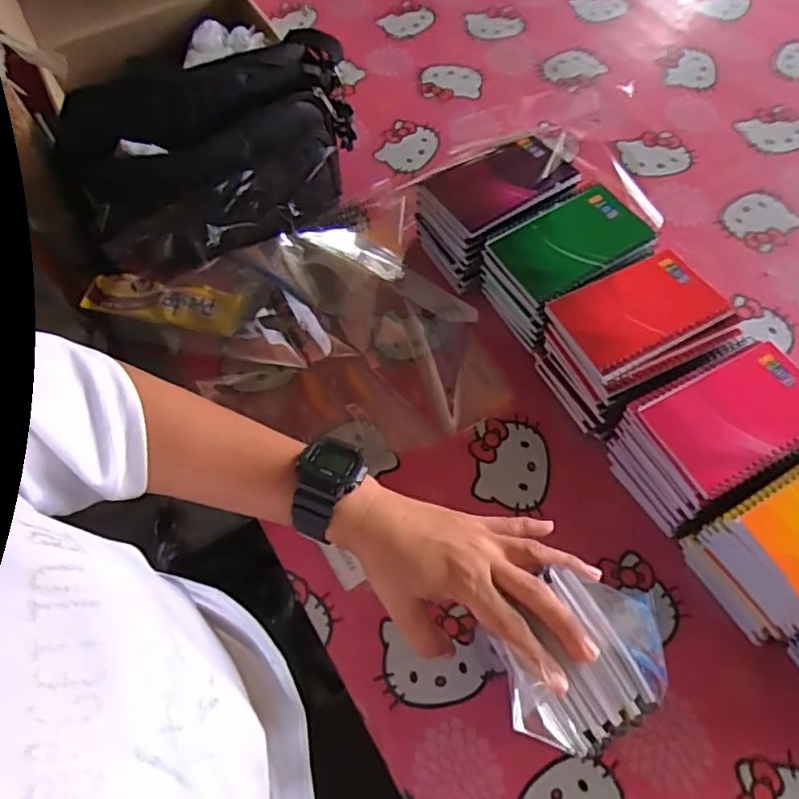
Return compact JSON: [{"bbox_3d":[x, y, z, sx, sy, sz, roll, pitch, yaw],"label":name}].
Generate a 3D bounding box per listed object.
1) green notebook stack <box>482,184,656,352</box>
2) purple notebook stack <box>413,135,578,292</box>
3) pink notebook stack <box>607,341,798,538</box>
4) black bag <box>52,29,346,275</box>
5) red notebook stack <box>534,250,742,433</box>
[{"bbox_3d":[0.155,-0.126,0.573,0.132,0.085,0.096,-28,65,-12],"label":"green notebook stack"},{"bbox_3d":[0.099,-0.193,0.609,0.141,0.091,0.096,-26,64,-11],"label":"purple notebook stack"},{"bbox_3d":[0.260,0.030,0.490,0.137,0.087,0.090,-25,64,-11],"label":"pink notebook stack"},{"bbox_3d":[-0.181,-0.235,0.600,0.284,0.159,0.150,-16,63,-6],"label":"black bag"},{"bbox_3d":[0.204,-0.051,0.533,0.136,0.091,0.101,-23,64,-10],"label":"red notebook stack"}]

